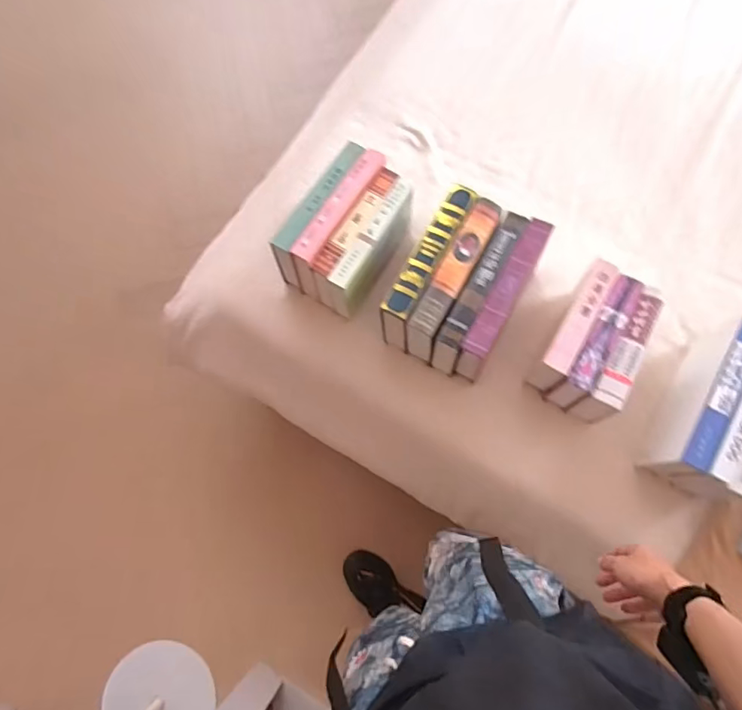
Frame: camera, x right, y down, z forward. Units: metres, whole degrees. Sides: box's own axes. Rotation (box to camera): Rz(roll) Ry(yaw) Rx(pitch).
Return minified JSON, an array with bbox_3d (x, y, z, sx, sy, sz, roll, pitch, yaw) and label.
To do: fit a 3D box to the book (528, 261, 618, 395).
[{"bbox_3d":[0.353,-0.047,0.903,0.044,0.146,0.212,30,81,7],"label":"book"}]

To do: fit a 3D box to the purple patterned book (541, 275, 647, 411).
[{"bbox_3d":[0.389,-0.017,0.891,0.059,0.143,0.215,27,79,9],"label":"purple patterned book"}]

